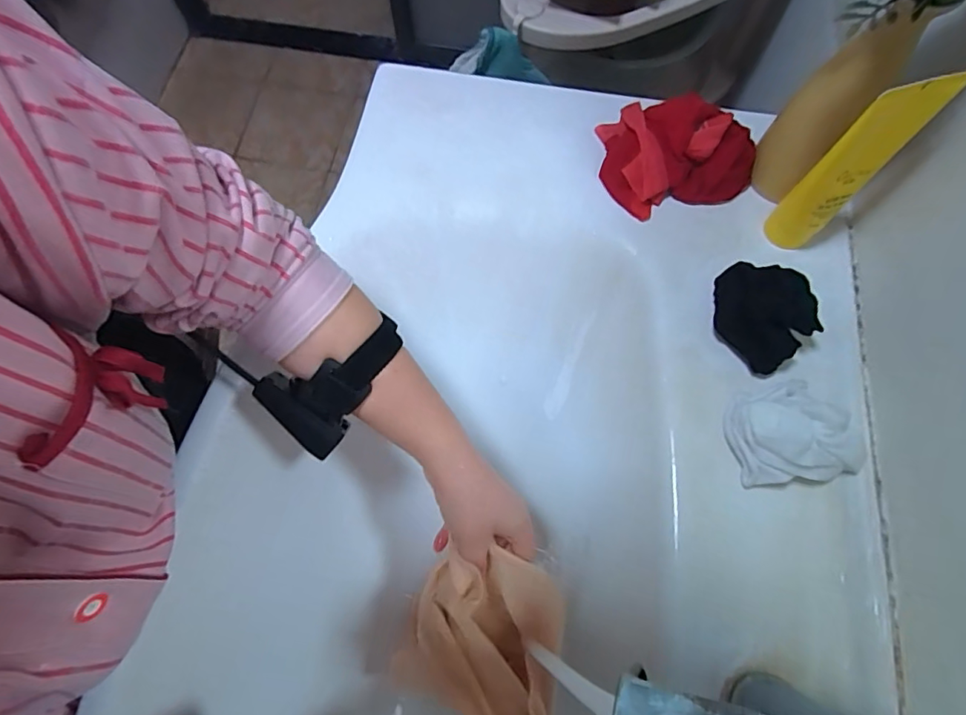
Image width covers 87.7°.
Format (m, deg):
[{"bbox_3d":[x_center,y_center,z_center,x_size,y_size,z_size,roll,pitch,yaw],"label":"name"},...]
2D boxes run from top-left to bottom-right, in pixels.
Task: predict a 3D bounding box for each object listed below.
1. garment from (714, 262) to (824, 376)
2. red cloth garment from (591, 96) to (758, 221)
[{"bbox_3d":[0.214,-0.037,0.388,0.066,0.041,0.077,-42,81,-12],"label":"garment"},{"bbox_3d":[0.171,-0.178,0.437,0.125,0.049,0.101,2,75,-3],"label":"red cloth garment"}]

